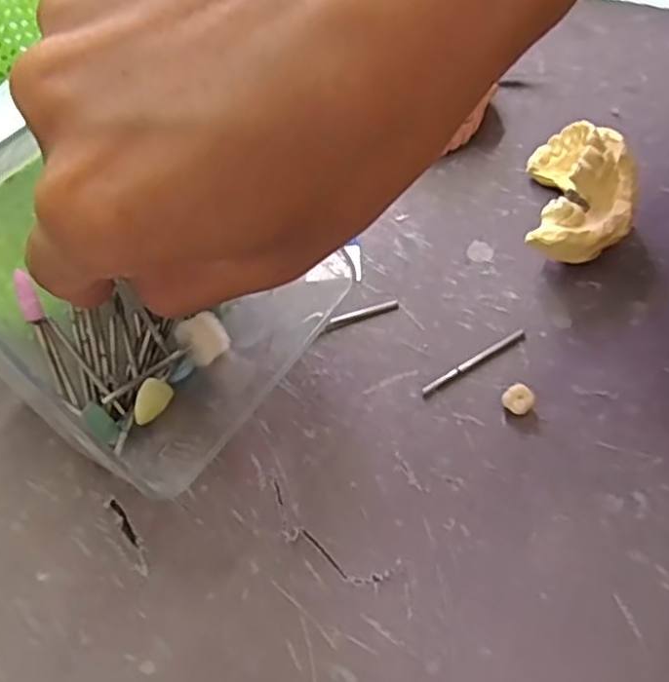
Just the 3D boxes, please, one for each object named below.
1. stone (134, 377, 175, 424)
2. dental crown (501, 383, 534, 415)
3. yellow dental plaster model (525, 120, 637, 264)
[{"bbox_3d":[-0.058,0.020,0.219,0.008,0.007,0.015,14,54,14],"label":"stone"},{"bbox_3d":[0.059,0.019,0.226,0.009,0.007,0.008,36,62,27],"label":"dental crown"},{"bbox_3d":[0.094,-0.056,0.267,0.036,0.031,0.063,8,53,10],"label":"yellow dental plaster model"}]

